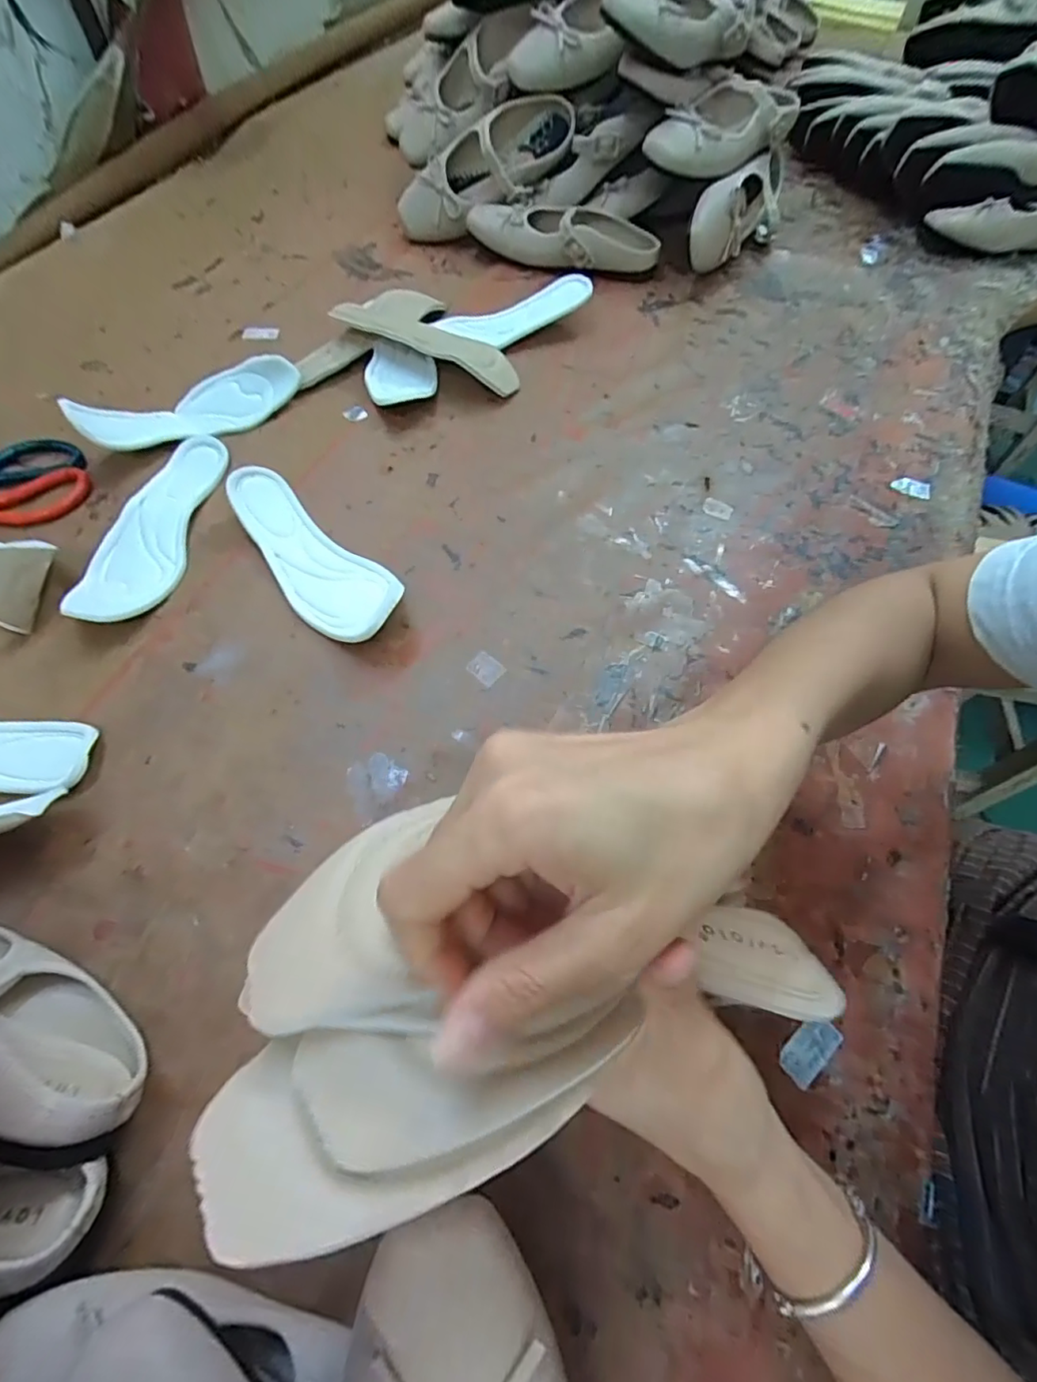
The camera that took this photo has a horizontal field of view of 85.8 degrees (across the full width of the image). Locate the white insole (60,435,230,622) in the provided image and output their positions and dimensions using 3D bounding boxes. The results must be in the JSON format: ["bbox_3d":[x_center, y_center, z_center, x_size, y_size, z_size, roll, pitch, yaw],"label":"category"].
[{"bbox_3d":[-0.321,-0.149,0.493,0.064,0.020,0.222,3,61,1],"label":"white insole"}]

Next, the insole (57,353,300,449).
[{"bbox_3d":[-0.327,-0.297,0.559,0.209,0.050,0.074,-31,66,-17],"label":"insole"}]

